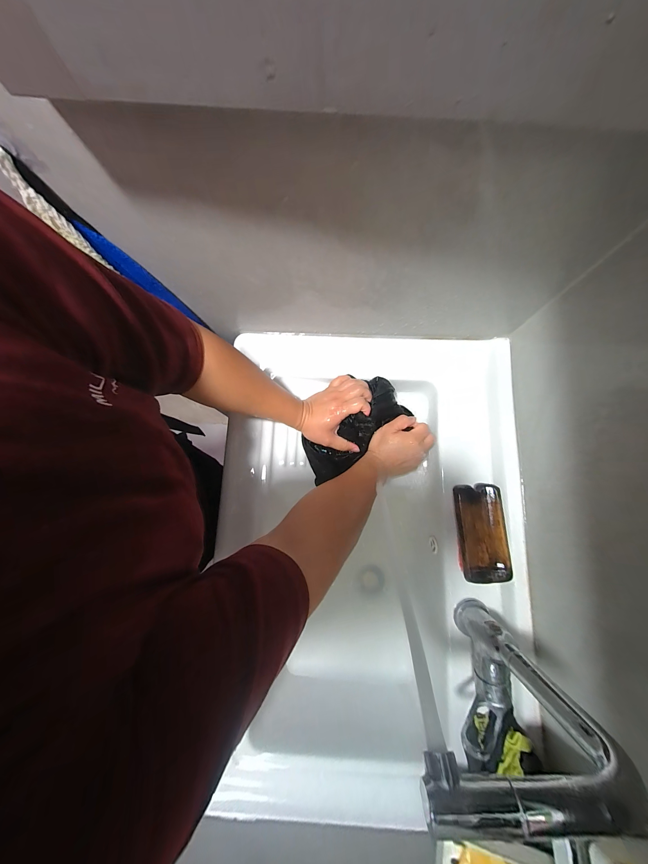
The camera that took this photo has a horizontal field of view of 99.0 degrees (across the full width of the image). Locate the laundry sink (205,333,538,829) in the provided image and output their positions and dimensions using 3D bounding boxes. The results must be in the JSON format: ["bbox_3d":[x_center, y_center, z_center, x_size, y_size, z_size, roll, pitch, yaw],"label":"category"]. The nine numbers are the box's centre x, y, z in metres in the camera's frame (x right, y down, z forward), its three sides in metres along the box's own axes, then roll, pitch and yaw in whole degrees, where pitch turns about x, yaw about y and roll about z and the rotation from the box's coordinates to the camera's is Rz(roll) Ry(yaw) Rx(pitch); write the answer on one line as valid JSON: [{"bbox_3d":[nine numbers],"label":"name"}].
[{"bbox_3d":[0.064,0.181,0.510,0.422,0.224,0.678,-2,79,1],"label":"laundry sink"}]

